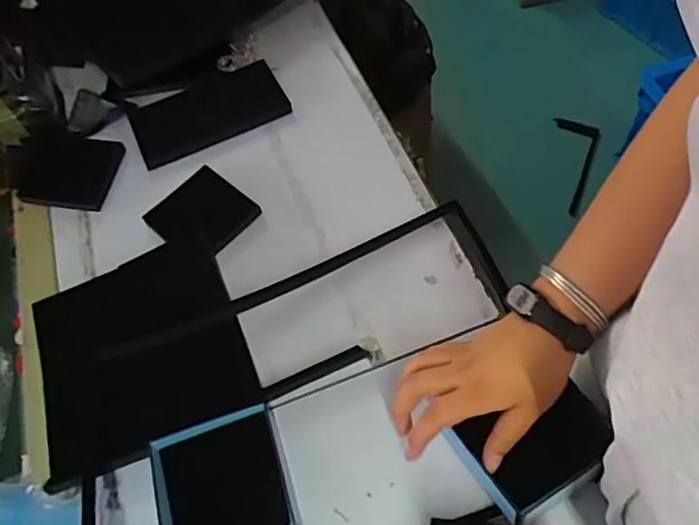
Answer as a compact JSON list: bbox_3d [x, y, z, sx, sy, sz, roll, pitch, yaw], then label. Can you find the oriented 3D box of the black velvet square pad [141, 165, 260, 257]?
[{"bbox_3d":[-0.155,-0.051,0.594,0.090,0.011,0.088,36,68,24],"label":"black velvet square pad"}]

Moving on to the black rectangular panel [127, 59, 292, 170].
[{"bbox_3d":[-0.166,-0.180,0.669,0.176,0.010,0.096,-25,59,-9],"label":"black rectangular panel"}]

